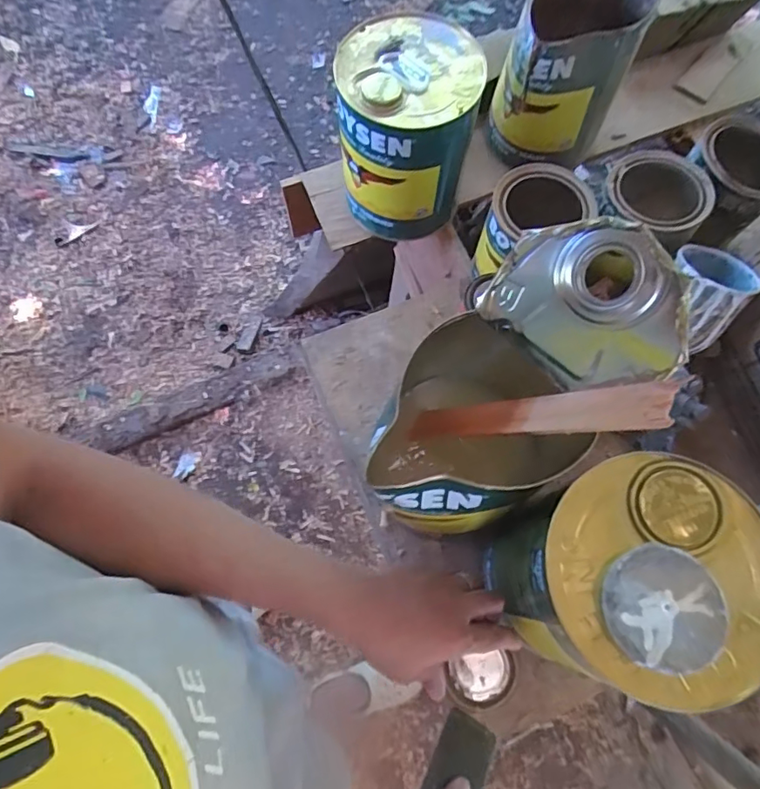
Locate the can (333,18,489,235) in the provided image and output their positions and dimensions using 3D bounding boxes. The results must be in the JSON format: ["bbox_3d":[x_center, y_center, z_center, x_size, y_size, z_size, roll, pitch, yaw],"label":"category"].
[{"bbox_3d":[0.032,-0.324,0.674,0.160,0.208,0.151,12,73,3],"label":"can"}]

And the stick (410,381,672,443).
[{"bbox_3d":[0.109,0.018,0.431,0.008,0.256,0.034,27,69,-29],"label":"stick"}]

